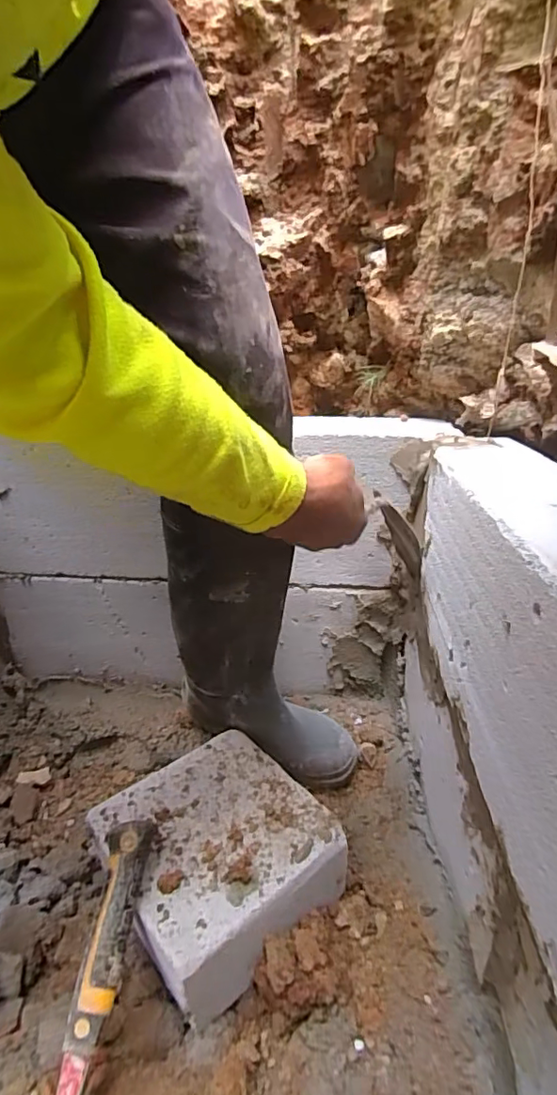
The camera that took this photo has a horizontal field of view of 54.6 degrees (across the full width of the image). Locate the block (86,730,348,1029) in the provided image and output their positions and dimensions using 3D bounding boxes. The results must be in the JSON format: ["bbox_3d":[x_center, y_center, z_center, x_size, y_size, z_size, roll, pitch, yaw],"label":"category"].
[{"bbox_3d":[-0.061,0.319,0.551,0.201,0.107,0.207,-15,27,-33],"label":"block"}]

